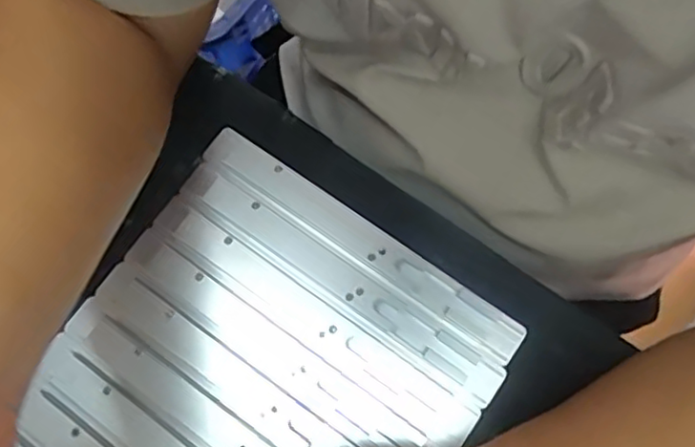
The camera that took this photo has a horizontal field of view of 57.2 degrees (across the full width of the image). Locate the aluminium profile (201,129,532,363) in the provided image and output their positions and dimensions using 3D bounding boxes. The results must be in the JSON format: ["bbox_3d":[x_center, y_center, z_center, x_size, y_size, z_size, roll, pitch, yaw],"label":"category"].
[{"bbox_3d":[0.005,0.008,0.372,0.216,0.014,0.024,35,79,10],"label":"aluminium profile"}]

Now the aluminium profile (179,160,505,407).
[{"bbox_3d":[-0.008,0.030,0.365,0.216,0.013,0.026,35,79,10],"label":"aluminium profile"}]

